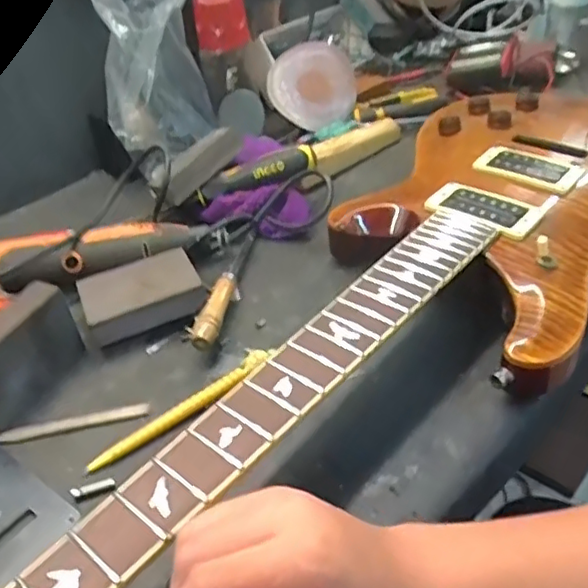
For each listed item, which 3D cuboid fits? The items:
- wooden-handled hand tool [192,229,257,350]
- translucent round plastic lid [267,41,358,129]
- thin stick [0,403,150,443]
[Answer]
[{"bbox_3d":[-0.060,-0.015,0.564,0.021,0.026,0.176,1,40,10],"label":"wooden-handled hand tool"},{"bbox_3d":[0.023,-0.262,0.779,0.108,0.016,0.110,13,84,-1],"label":"translucent round plastic lid"},{"bbox_3d":[-0.167,0.097,0.467,0.112,0.006,0.012,-12,40,-5],"label":"thin stick"}]

